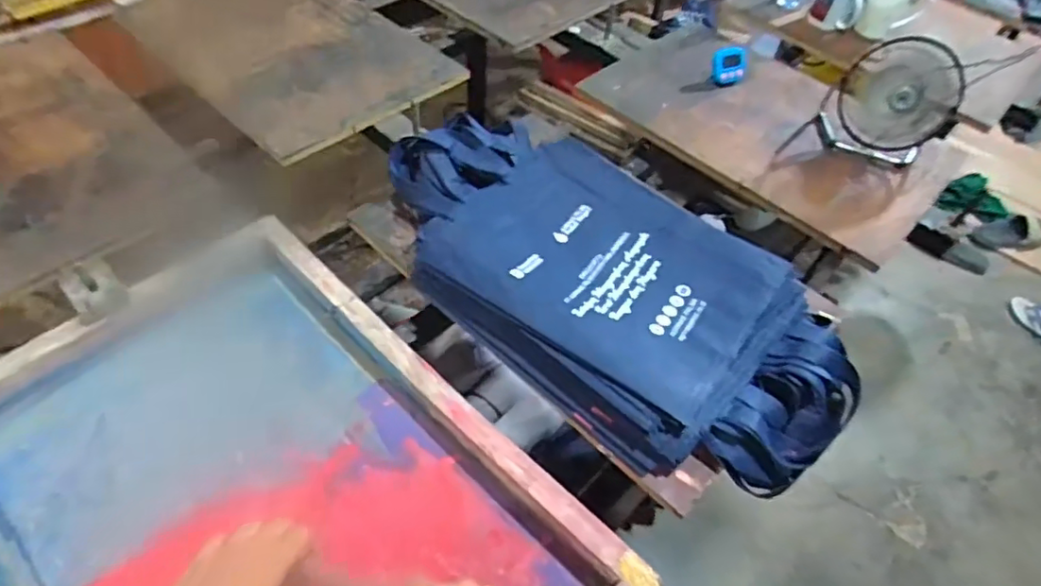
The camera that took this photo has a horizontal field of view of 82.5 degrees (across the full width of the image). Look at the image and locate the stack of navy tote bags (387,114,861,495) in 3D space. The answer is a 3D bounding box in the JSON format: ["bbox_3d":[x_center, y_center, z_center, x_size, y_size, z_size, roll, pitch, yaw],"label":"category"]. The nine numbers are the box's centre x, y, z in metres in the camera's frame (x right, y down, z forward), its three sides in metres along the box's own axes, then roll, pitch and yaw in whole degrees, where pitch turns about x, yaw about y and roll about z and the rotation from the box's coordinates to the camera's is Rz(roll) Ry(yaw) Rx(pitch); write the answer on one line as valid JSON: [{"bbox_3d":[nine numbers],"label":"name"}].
[{"bbox_3d":[0.105,-0.034,0.781,0.650,0.071,0.348,37,56,22],"label":"stack of navy tote bags"}]

